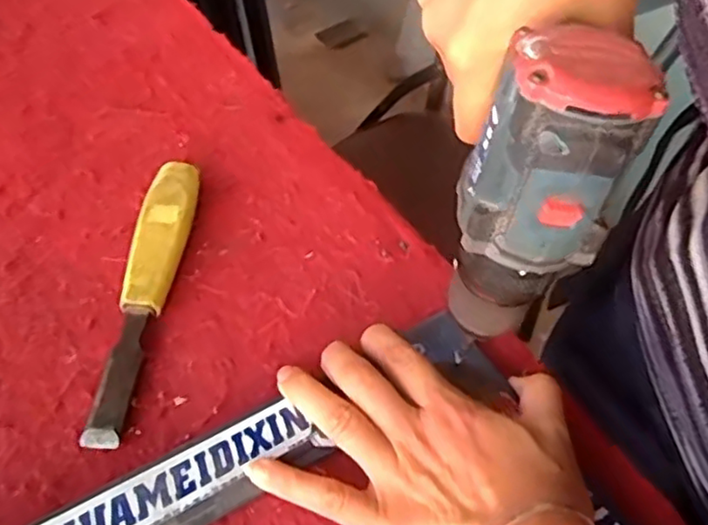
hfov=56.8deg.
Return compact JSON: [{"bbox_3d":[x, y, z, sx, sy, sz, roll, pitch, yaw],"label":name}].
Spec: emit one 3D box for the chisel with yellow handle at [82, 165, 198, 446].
[{"bbox_3d":[-0.119,0.015,0.380,0.031,0.022,0.187,5,50,-3],"label":"chisel with yellow handle"}]

